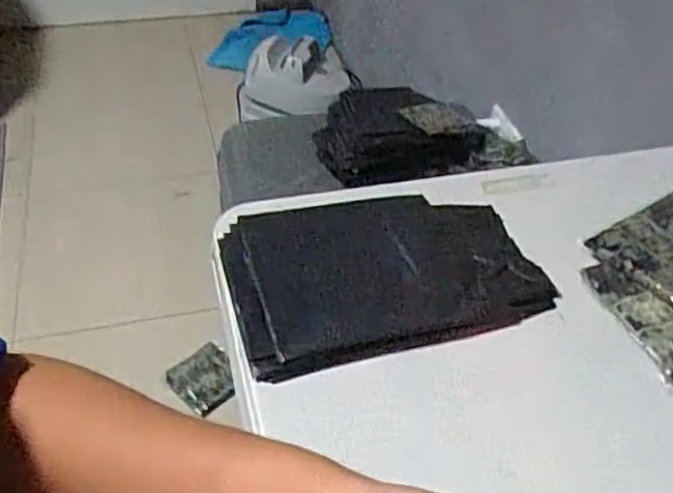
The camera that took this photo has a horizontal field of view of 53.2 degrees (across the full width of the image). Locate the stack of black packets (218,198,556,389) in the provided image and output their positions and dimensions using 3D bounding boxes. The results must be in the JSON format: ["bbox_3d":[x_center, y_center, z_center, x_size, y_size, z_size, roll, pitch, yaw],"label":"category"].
[{"bbox_3d":[0.037,0.018,0.557,0.247,0.017,0.162,-11,44,-15],"label":"stack of black packets"}]

